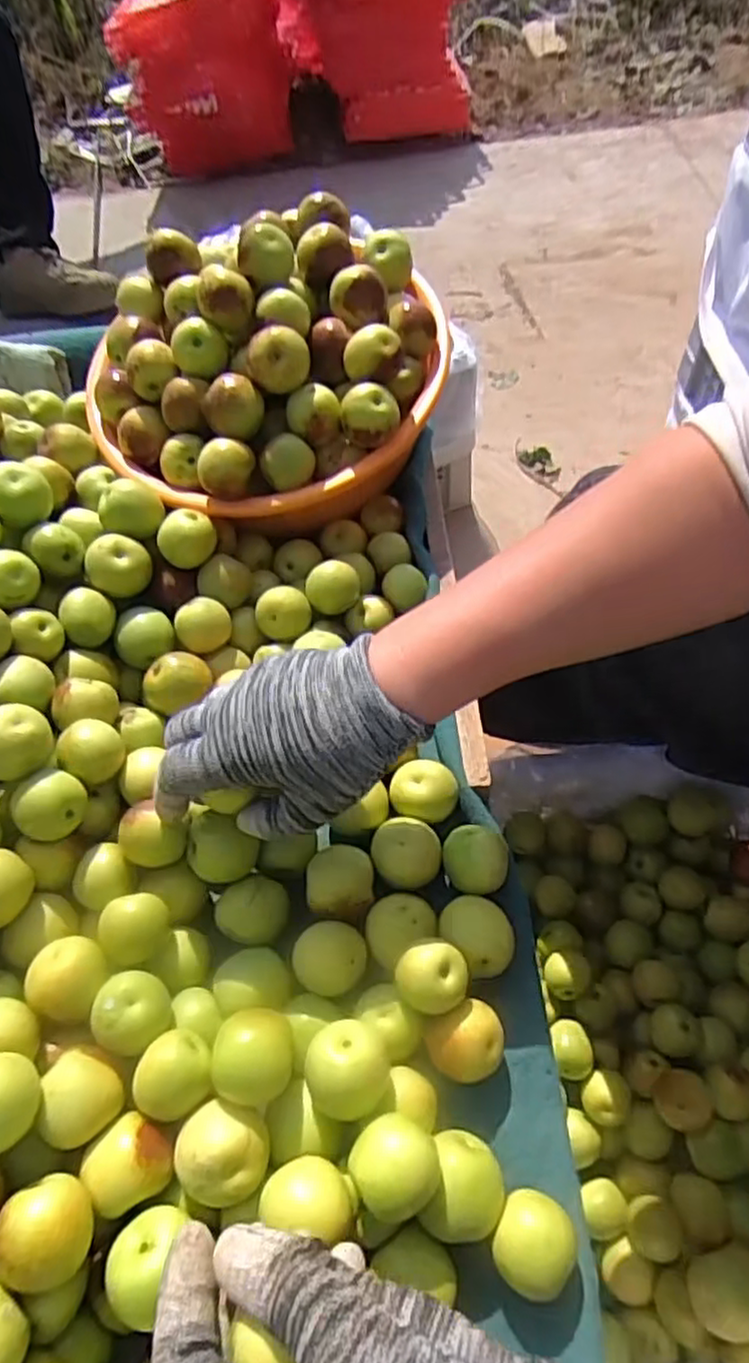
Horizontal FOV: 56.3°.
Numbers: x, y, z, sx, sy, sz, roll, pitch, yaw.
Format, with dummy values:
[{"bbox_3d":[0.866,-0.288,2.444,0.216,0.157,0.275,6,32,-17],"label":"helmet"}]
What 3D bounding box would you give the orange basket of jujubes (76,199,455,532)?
[{"bbox_3d":[-0.075,-0.222,0.501,0.246,0.120,0.230,6,59,8],"label":"orange basket of jujubes"}]

